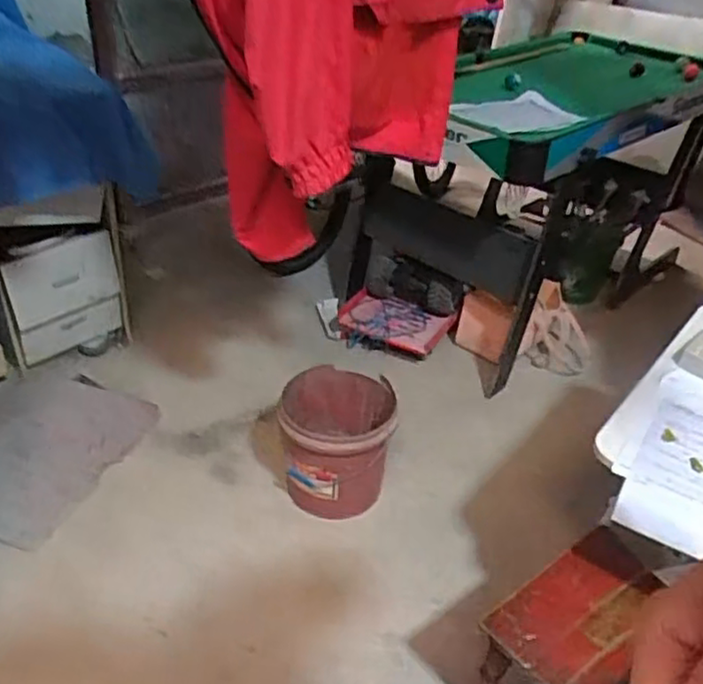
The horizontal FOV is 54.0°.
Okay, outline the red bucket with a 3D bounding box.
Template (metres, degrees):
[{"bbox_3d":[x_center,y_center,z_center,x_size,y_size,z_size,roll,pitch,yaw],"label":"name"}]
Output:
[{"bbox_3d":[-0.035,0.234,1.596,0.249,0.274,0.251,3,35,-2],"label":"red bucket"}]

